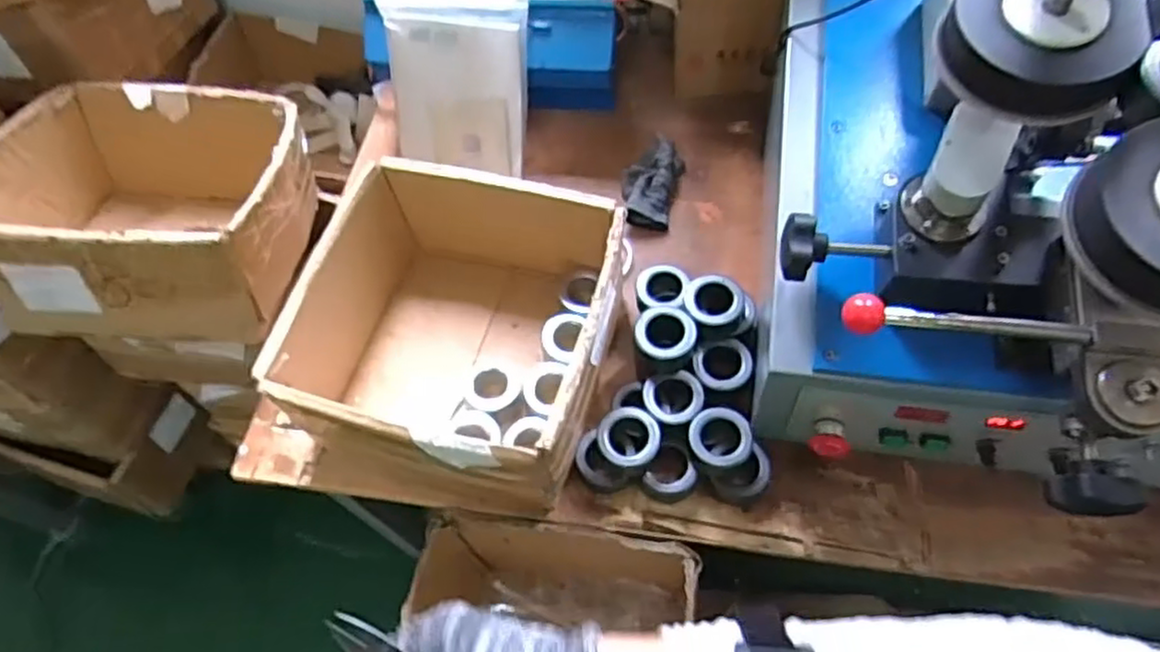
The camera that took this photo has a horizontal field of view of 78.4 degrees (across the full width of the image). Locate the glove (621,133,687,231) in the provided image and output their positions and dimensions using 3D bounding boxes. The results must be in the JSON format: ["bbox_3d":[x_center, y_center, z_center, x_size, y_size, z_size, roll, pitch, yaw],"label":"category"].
[{"bbox_3d":[0.104,-0.208,1.012,0.076,0.040,0.150,13,62,12],"label":"glove"}]

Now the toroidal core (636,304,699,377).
[{"bbox_3d":[0.098,0.017,0.811,0.070,0.050,0.074,-2,60,3],"label":"toroidal core"}]

